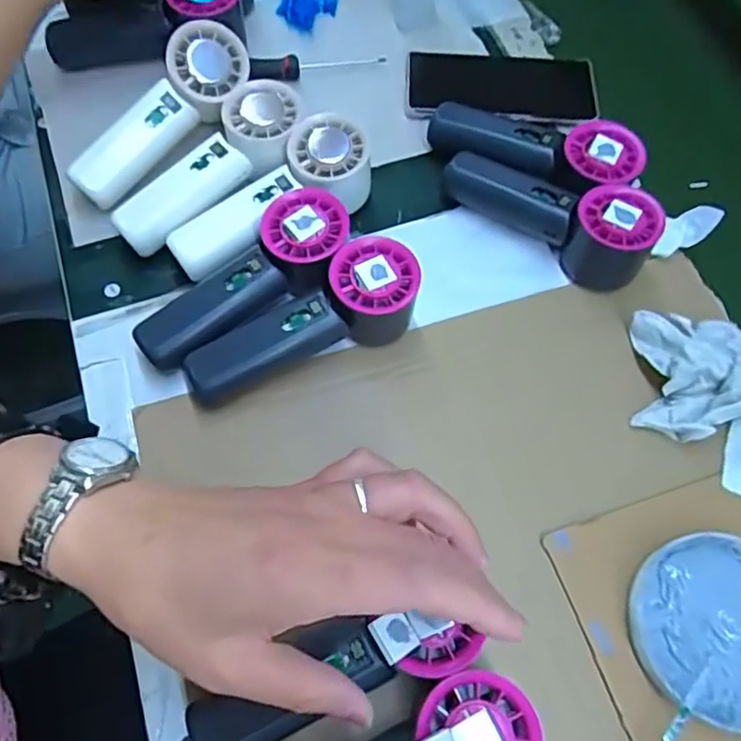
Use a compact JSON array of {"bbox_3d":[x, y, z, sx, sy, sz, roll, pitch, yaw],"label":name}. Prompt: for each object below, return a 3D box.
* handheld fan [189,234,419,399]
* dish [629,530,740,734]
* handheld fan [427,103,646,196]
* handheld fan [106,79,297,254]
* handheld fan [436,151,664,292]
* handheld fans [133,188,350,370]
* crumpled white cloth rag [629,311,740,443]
[{"bbox_3d":[-0.044,-0.032,0.398,0.154,0.051,0.051,-22,68,-11],"label":"handheld fan"},{"bbox_3d":[0.197,0.145,0.344,0.101,0.019,0.097,1,66,-2],"label":"dish"},{"bbox_3d":[0.120,-0.166,0.463,0.155,0.051,0.059,26,67,10],"label":"handheld fan"},{"bbox_3d":[-0.107,-0.139,0.442,0.061,0.052,0.154,38,70,14],"label":"handheld fan"},{"bbox_3d":[0.126,-0.116,0.440,0.150,0.051,0.049,29,68,11],"label":"handheld fan"},{"bbox_3d":[-0.077,-0.052,0.404,0.150,0.053,0.062,-42,73,-18],"label":"handheld fans"},{"bbox_3d":[0.222,-0.005,0.399,0.103,0.042,0.085,-12,67,-7],"label":"crumpled white cloth rag"}]

